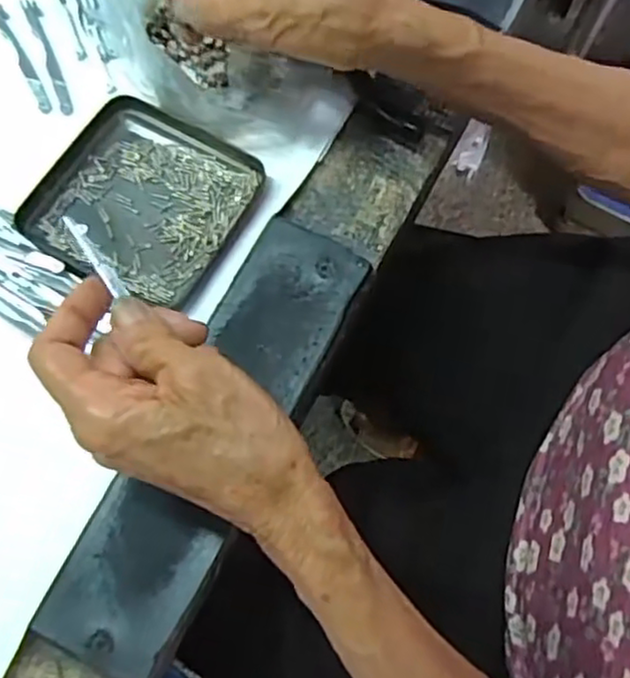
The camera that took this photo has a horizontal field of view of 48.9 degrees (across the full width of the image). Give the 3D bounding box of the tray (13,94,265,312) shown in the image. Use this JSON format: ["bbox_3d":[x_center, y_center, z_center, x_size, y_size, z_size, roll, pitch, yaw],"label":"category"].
[{"bbox_3d":[-0.089,-0.073,0.356,0.099,0.015,0.098,27,73,8],"label":"tray"}]

